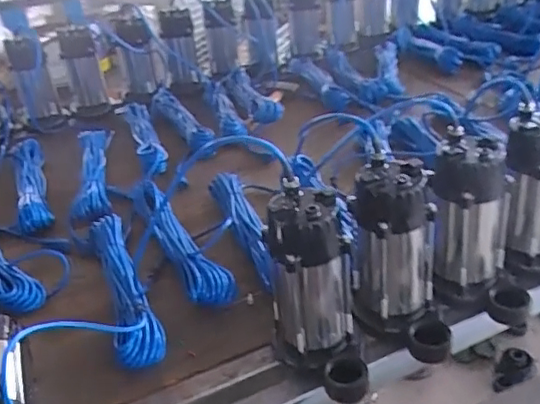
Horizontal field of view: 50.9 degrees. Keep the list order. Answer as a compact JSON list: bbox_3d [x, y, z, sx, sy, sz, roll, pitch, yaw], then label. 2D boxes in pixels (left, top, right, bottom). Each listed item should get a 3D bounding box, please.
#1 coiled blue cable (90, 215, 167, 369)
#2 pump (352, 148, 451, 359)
[{"bbox_3d":[-0.236,0.130,0.913,0.074,0.063,0.332,-16,33,-15],"label":"coiled blue cable"},{"bbox_3d":[0.169,0.077,0.735,0.108,0.220,0.141,-5,32,1],"label":"pump"}]

